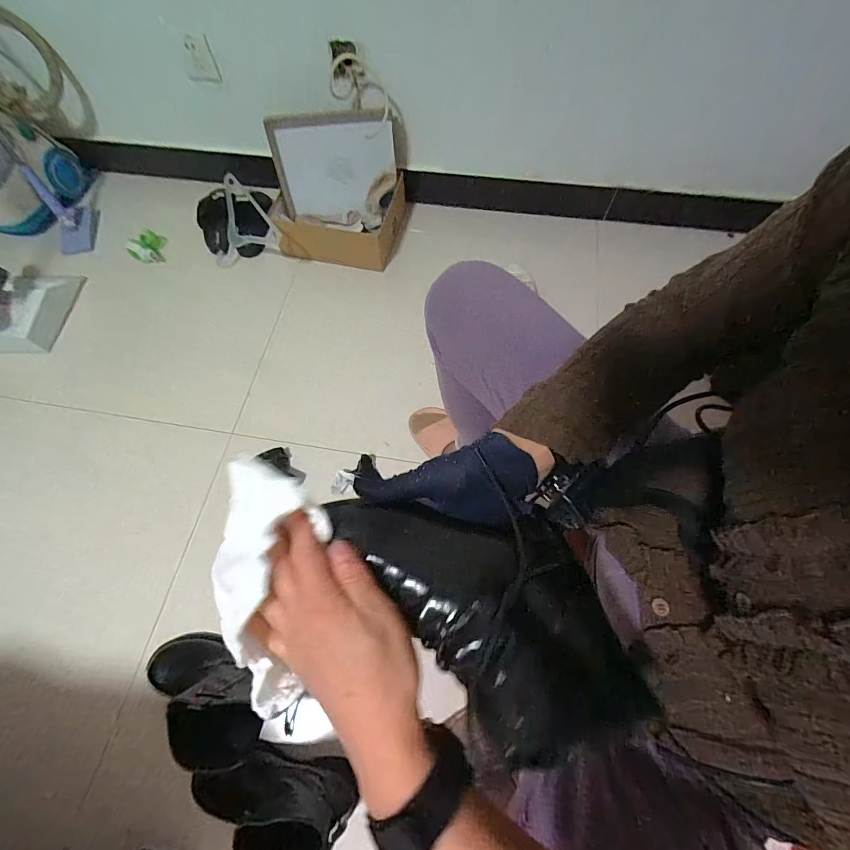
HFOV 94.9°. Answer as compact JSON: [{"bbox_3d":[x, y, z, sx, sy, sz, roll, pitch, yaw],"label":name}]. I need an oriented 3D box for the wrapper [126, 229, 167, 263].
[{"bbox_3d":[-0.785,-0.504,1.101,0.078,0.057,0.088,-12,66,-4],"label":"wrapper"}]

